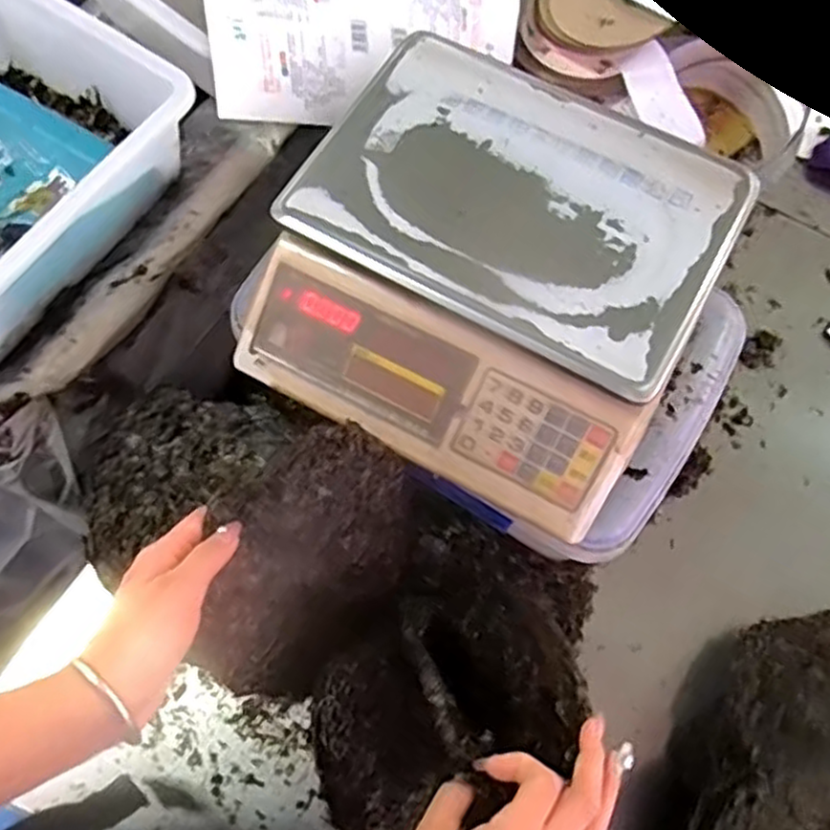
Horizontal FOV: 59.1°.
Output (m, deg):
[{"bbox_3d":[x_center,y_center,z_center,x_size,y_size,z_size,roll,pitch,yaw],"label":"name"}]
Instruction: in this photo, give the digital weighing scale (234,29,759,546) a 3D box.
[{"bbox_3d":[0.060,-0.116,0.593,0.316,0.101,0.309,26,70,9],"label":"digital weighing scale"}]

